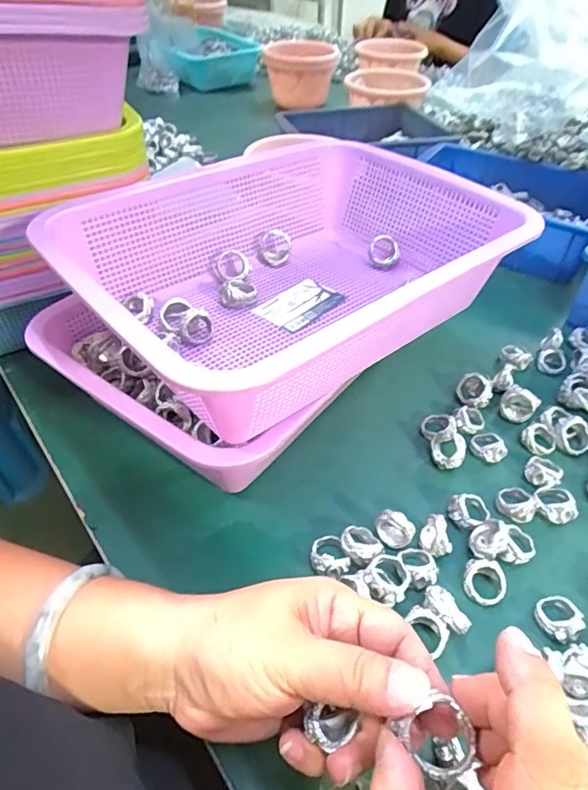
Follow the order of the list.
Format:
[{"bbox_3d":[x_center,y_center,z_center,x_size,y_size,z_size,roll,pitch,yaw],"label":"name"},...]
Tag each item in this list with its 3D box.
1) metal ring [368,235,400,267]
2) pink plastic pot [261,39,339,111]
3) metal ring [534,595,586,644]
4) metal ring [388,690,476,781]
[{"bbox_3d":[0.078,-0.124,0.435,0.026,0.026,0.010,8,16,-2],"label":"metal ring"},{"bbox_3d":[0.011,-0.656,1.036,0.143,0.101,0.207,-5,44,-6],"label":"pink plastic pot"},{"bbox_3d":[0.162,0.135,0.308,0.027,0.016,0.026,1,44,-1],"label":"metal ring"},{"bbox_3d":[0.054,0.128,0.189,0.023,0.010,0.025,1,44,-1],"label":"metal ring"}]

